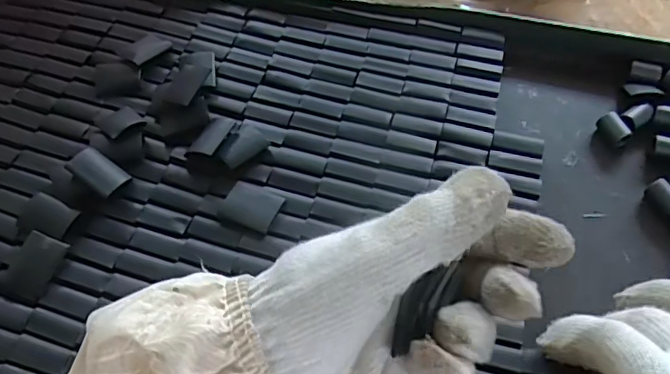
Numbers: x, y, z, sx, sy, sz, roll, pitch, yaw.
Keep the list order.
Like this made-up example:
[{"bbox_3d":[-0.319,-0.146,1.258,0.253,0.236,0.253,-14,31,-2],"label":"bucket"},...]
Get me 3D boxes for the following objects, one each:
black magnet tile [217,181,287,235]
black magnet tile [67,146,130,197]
[{"bbox_3d":[-0.049,0.011,0.328,0.032,0.005,0.027,23,61,13],"label":"black magnet tile"},{"bbox_3d":[-0.141,-0.008,0.332,0.032,0.008,0.021,37,49,0],"label":"black magnet tile"}]

